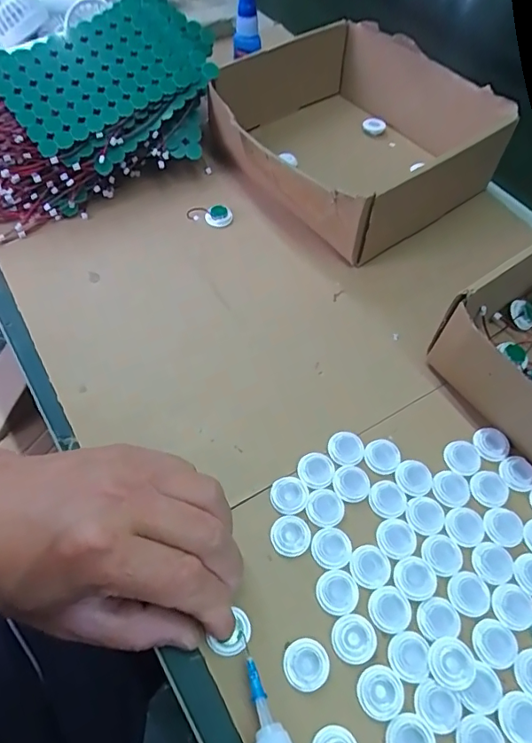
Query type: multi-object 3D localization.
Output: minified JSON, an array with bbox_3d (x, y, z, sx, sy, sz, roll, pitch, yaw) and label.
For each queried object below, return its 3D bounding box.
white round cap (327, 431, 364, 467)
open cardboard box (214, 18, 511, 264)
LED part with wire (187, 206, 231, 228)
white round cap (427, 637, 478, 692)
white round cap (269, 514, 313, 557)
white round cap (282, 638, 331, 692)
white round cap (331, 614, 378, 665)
[{"bbox_3d":[0.051,0.049,0.313,0.022,0.004,0.022,1,58,-1],"label":"white round cap"},{"bbox_3d":[0.074,-0.212,0.437,0.190,0.066,0.203,-33,65,-20],"label":"open cardboard box"},{"bbox_3d":[-0.048,-0.132,0.418,0.039,0.012,0.018,-7,58,-23],"label":"LED part with wire"},{"bbox_3d":[0.094,0.148,0.249,0.022,0.007,0.022,1,58,-1],"label":"white round cap"},{"bbox_3d":[0.014,0.095,0.284,0.022,0.004,0.023,1,58,-1],"label":"white round cap"},{"bbox_3d":[0.021,0.149,0.250,0.023,0.004,0.022,1,58,-1],"label":"white round cap"},{"bbox_3d":[0.046,0.139,0.256,0.023,0.004,0.022,1,58,-1],"label":"white round cap"}]

